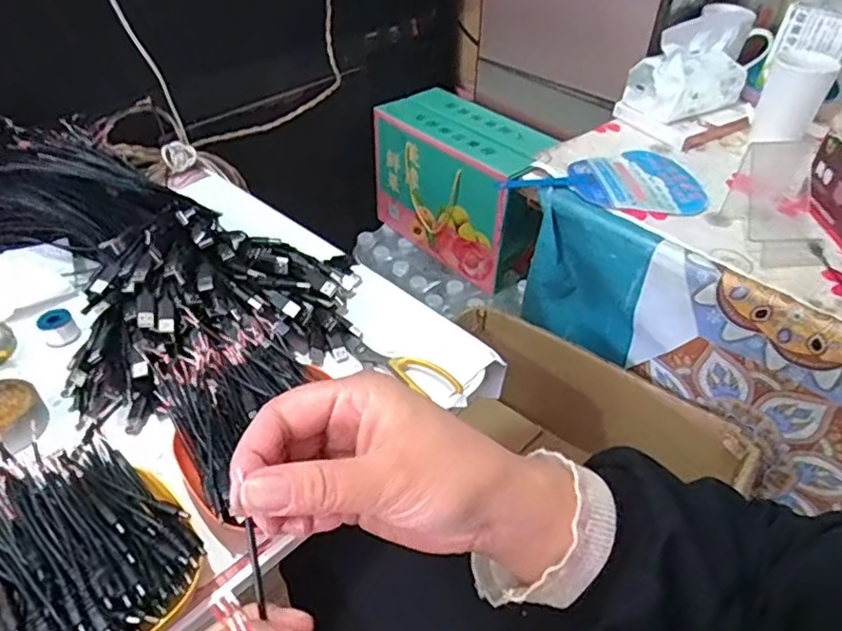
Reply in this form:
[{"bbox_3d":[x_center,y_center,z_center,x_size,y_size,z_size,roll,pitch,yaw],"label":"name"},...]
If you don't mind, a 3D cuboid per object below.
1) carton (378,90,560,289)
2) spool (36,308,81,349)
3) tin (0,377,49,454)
[{"bbox_3d":[0.086,-0.238,1.121,0.169,0.231,0.337,-32,53,-31],"label":"carton"},{"bbox_3d":[-0.351,0.011,0.587,0.029,0.030,0.024,-27,50,-27],"label":"spool"},{"bbox_3d":[-0.349,0.084,0.502,0.065,0.024,0.062,1,43,-1],"label":"tin"}]

